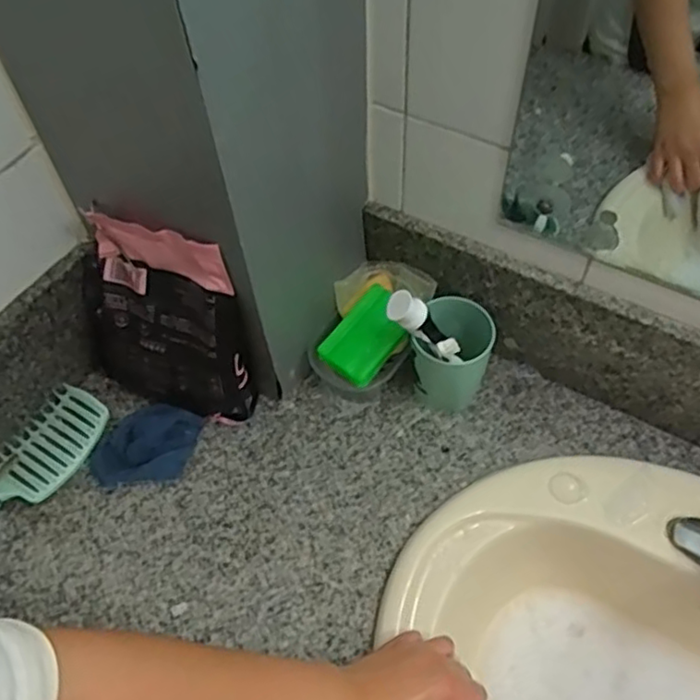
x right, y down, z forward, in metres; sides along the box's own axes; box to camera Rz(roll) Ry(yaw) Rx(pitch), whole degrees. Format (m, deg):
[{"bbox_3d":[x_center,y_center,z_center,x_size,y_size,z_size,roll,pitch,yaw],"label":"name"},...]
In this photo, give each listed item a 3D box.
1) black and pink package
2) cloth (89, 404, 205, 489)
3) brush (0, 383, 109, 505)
[{"bbox_3d":[-0.197,-0.019,0.672,0.183,0.233,0.078,19,58,16],"label":"black and pink package"},{"bbox_3d":[-0.221,0.097,0.708,0.120,0.043,0.085,-9,55,-3],"label":"cloth"},{"bbox_3d":[-0.354,0.145,0.682,0.078,0.040,0.249,26,61,20],"label":"brush"}]

